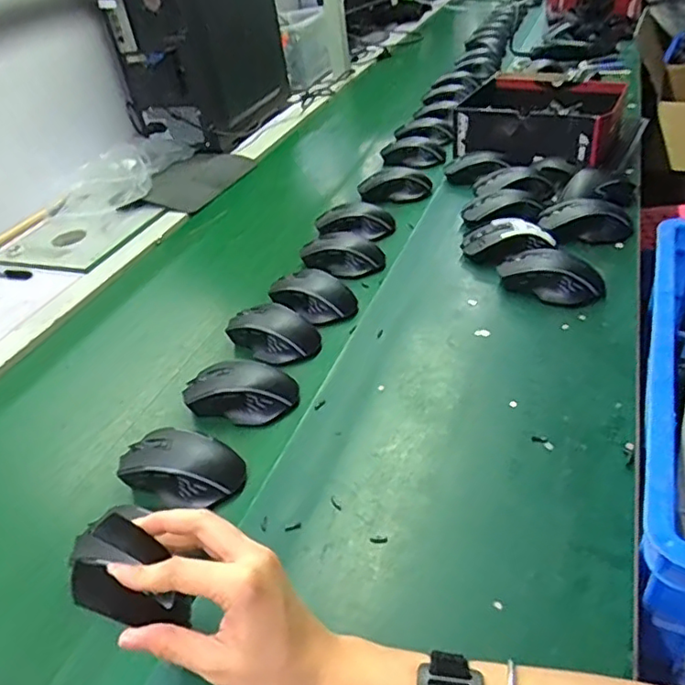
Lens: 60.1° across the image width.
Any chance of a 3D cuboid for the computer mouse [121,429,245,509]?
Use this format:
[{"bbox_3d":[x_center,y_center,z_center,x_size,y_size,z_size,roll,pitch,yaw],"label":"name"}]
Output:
[{"bbox_3d":[-0.146,0.108,0.535,0.118,0.035,0.065,5,39,16],"label":"computer mouse"}]

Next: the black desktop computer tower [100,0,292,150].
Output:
[{"bbox_3d":[-0.290,-0.643,1.215,0.216,0.350,0.340,4,39,15],"label":"black desktop computer tower"}]

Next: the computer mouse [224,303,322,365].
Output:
[{"bbox_3d":[-0.080,-0.014,0.685,0.111,0.036,0.067,22,46,33],"label":"computer mouse"}]

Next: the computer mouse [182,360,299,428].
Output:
[{"bbox_3d":[-0.107,0.047,0.608,0.117,0.035,0.058,4,39,15],"label":"computer mouse"}]

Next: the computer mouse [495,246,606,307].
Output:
[{"bbox_3d":[0.241,-0.078,0.690,0.120,0.038,0.059,22,46,33],"label":"computer mouse"}]

